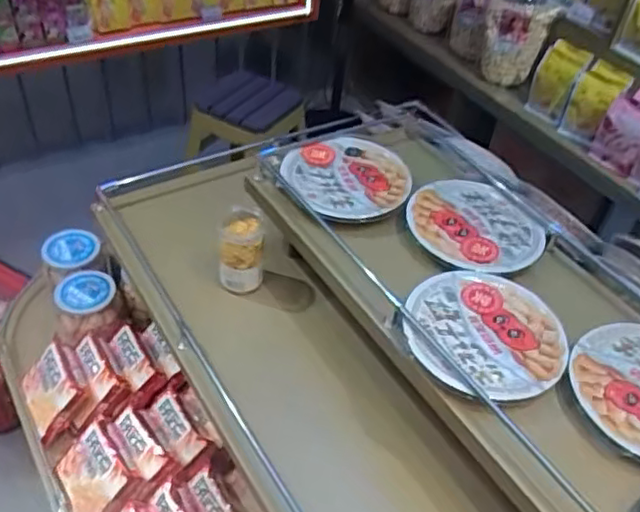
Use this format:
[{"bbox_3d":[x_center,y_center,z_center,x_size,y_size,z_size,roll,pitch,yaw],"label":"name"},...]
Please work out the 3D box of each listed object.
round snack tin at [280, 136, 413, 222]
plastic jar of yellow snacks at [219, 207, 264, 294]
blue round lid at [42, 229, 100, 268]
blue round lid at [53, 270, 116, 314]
[{"bbox_3d":[0.041,-0.113,0.914,0.173,0.017,0.174,4,44,-4],"label":"round snack tin"},{"bbox_3d":[-0.112,-0.004,0.923,0.058,0.113,0.067,1,44,-6],"label":"plastic jar of yellow snacks"},{"bbox_3d":[-0.465,-0.014,1.206,0.097,0.014,0.080,2,61,-8],"label":"blue round lid"},{"bbox_3d":[-0.417,0.062,1.144,0.100,0.023,0.081,5,60,-5],"label":"blue round lid"}]

